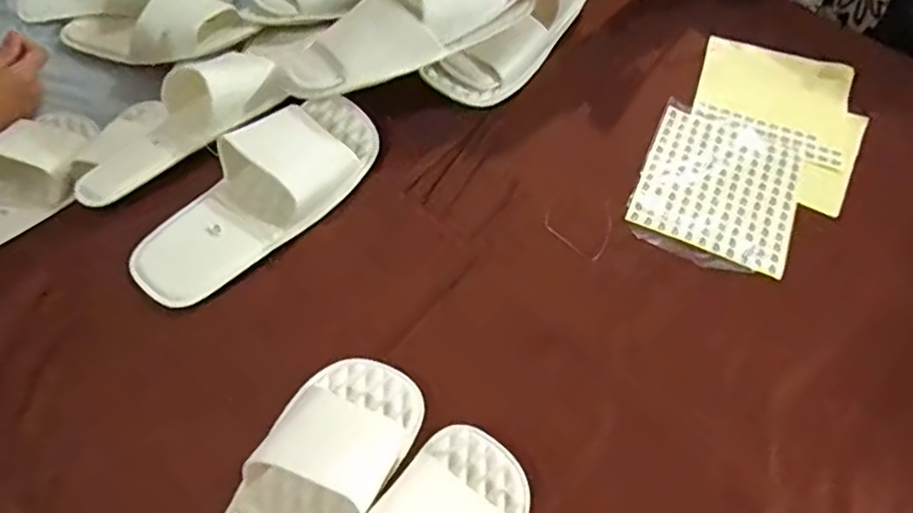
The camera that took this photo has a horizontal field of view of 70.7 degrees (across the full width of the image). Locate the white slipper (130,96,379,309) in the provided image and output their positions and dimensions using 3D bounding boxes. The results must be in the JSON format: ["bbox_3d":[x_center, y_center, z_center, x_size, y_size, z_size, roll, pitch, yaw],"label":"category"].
[{"bbox_3d":[-0.187,-0.063,0.620,0.109,0.048,0.273,36,64,17],"label":"white slipper"}]

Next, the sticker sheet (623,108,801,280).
[{"bbox_3d":[0.279,-0.076,0.676,0.157,0.009,0.169,23,60,11],"label":"sticker sheet"}]

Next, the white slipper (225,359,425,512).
[{"bbox_3d":[-0.115,0.181,0.484,0.094,0.044,0.235,26,61,12],"label":"white slipper"}]

